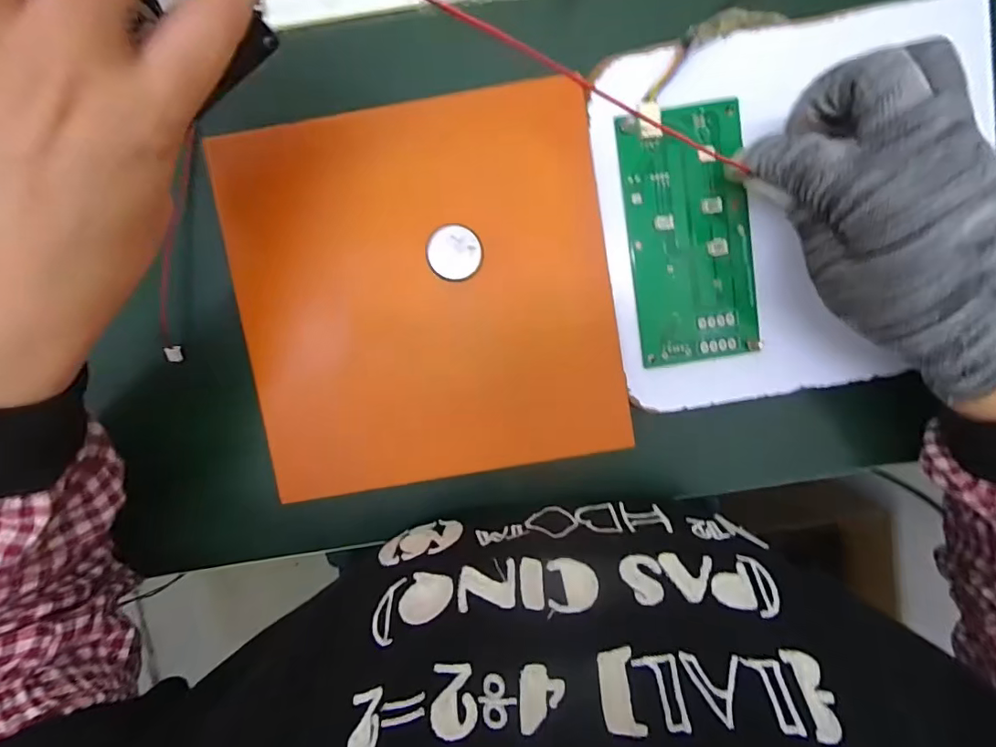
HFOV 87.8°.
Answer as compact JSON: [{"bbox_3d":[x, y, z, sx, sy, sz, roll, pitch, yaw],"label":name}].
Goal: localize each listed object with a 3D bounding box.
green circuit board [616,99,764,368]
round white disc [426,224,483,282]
[{"bbox_3d":[0.104,-0.074,0.278,0.065,0.007,0.133,-8,95,1],"label":"green circuit board"},{"bbox_3d":[-0.023,-0.065,0.279,0.029,0.009,0.029,0,95,0],"label":"round white disc"}]

